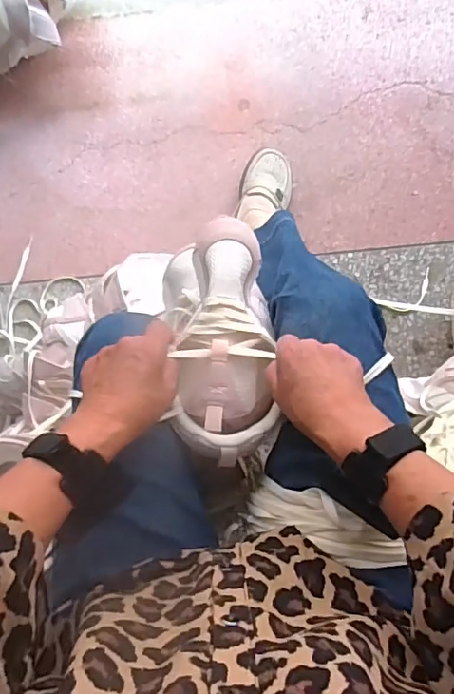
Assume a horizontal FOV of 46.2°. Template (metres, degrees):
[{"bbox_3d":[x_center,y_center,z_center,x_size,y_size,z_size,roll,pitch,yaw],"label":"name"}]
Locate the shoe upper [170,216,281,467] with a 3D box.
[{"bbox_3d":[0.000,-0.008,0.532,0.087,0.071,0.242,1,79,4],"label":"shoe upper"}]

